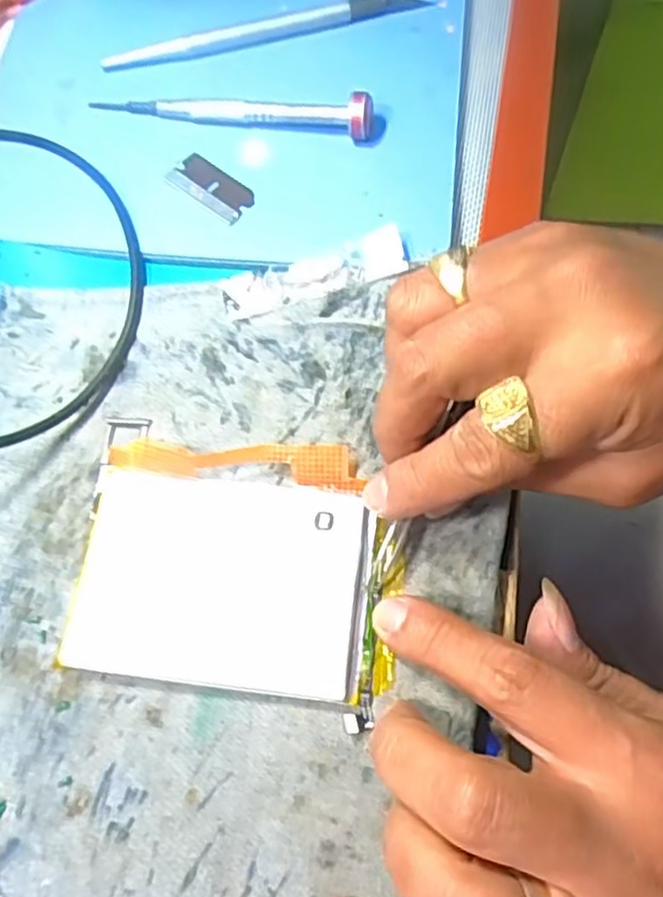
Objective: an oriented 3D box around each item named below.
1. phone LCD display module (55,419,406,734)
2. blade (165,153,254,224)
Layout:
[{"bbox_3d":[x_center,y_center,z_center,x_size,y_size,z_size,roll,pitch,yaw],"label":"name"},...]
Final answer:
[{"bbox_3d":[-0.031,0.035,0.224,0.106,0.009,0.081,7,69,6],"label":"phone LCD display module"},{"bbox_3d":[-0.049,-0.107,0.283,0.039,0.004,0.020,40,69,16],"label":"blade"}]

